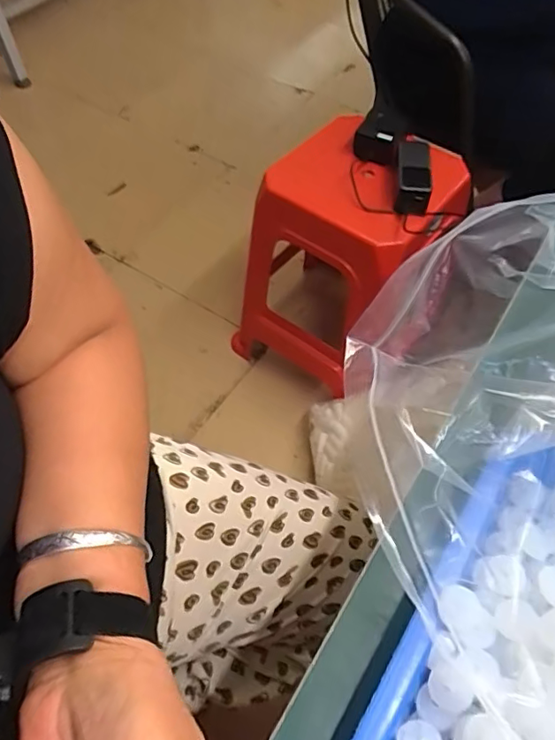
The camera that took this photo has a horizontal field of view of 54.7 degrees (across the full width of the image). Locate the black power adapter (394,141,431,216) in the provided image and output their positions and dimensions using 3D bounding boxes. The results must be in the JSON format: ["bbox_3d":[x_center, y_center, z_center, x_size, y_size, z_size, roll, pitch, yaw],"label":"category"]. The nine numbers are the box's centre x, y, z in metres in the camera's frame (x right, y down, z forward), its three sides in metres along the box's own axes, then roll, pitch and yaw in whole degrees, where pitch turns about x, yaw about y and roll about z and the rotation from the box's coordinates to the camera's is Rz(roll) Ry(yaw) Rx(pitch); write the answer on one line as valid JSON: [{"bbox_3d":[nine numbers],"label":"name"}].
[{"bbox_3d":[0.236,-0.338,0.933,0.056,0.056,0.144,6,57,4],"label":"black power adapter"}]

